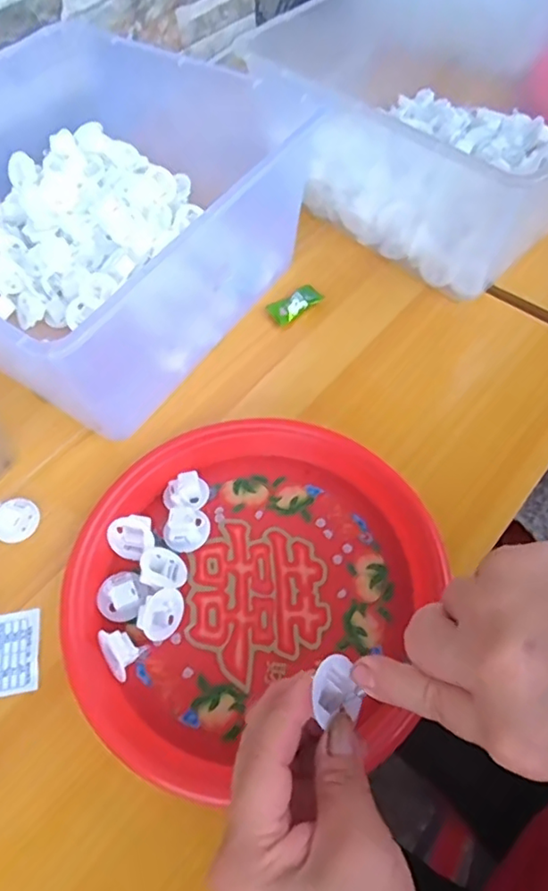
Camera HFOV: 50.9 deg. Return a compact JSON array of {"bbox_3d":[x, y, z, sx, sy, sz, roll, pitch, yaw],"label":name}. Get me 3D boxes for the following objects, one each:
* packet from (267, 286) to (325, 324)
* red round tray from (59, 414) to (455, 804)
[{"bbox_3d":[0.019,-0.126,0.510,0.047,0.011,0.024,-26,60,-14],"label":"packet"},{"bbox_3d":[-0.014,0.086,0.376,0.231,0.035,0.219,-1,58,2],"label":"red round tray"}]

